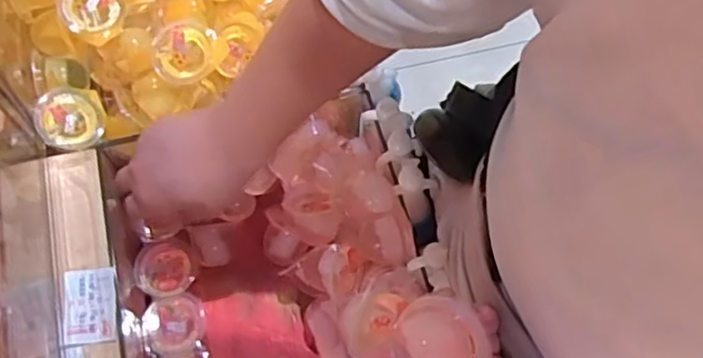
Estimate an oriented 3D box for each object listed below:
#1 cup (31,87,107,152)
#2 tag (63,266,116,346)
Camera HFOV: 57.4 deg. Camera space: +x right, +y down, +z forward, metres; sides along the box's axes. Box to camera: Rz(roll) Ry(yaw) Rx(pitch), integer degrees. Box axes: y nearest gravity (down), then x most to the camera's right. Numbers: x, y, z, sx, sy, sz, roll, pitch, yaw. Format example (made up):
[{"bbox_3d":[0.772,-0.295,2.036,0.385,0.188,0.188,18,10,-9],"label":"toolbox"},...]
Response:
[{"bbox_3d":[-0.247,-0.054,0.563,0.051,0.028,0.053,1,66,-2],"label":"cup"},{"bbox_3d":[-0.209,0.100,0.512,0.039,0.005,0.061,-9,67,-7],"label":"tag"}]

